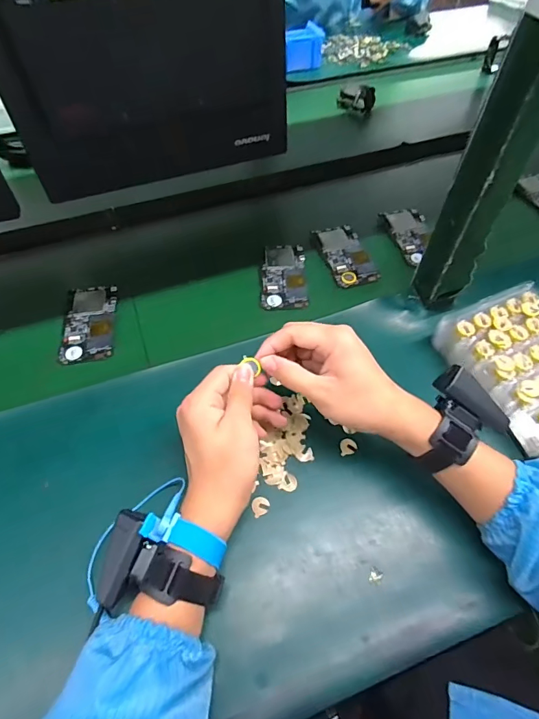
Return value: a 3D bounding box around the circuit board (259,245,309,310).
[{"bbox_3d":[0.020,-0.120,0.593,0.062,0.005,0.124,0,57,-1],"label":"circuit board"}]

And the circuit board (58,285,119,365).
[{"bbox_3d":[-0.237,-0.049,0.546,0.065,0.006,0.125,-7,57,-5],"label":"circuit board"}]

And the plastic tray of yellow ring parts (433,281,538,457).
[{"bbox_3d":[0.295,0.003,0.481,0.155,0.057,0.184,-22,60,-15],"label":"plastic tray of yellow ring parts"}]

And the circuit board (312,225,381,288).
[{"bbox_3d":[0.114,-0.158,0.618,0.065,0.007,0.123,-12,58,-9],"label":"circuit board"}]

